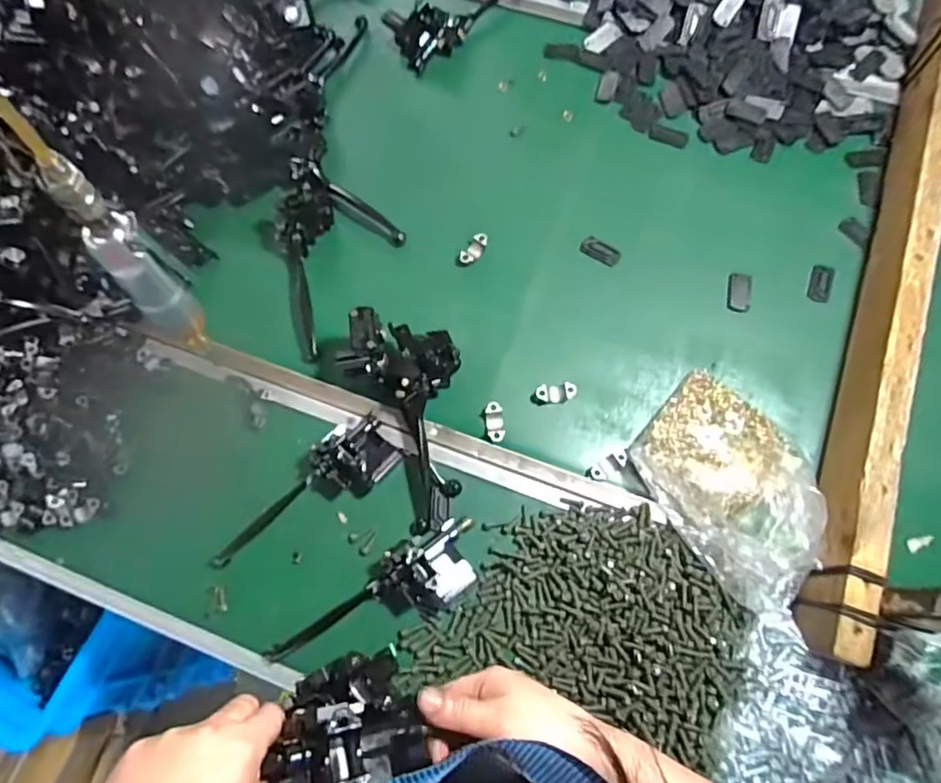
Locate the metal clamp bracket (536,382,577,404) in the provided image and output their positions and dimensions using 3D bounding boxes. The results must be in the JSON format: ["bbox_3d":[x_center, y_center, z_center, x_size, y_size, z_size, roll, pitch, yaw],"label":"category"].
[{"bbox_3d":[0.096,0.002,0.686,0.045,0.016,0.021,-2,70,2],"label":"metal clamp bracket"}]

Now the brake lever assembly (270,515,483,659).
[{"bbox_3d":[-0.093,0.212,0.607,0.231,0.055,0.072,-31,72,-8],"label":"brake lever assembly"}]

